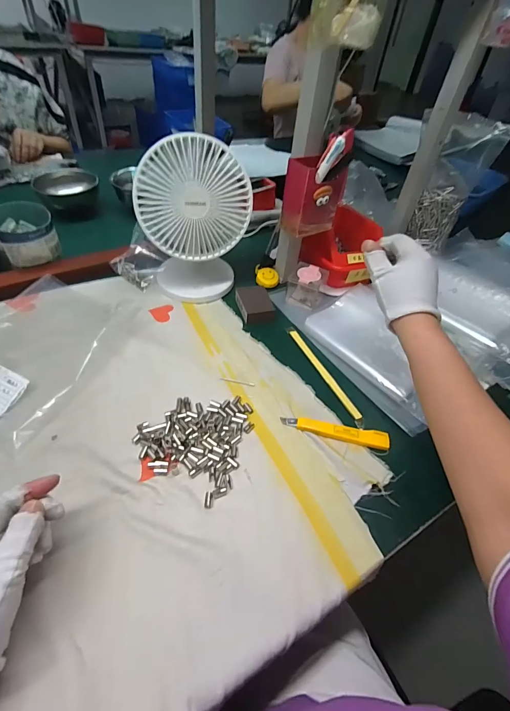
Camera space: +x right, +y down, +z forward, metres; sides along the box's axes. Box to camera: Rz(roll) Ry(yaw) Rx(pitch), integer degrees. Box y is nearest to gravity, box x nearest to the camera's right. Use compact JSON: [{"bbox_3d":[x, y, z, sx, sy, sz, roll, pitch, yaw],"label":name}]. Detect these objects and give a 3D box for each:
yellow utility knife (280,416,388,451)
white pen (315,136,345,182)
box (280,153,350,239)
[{"bbox_3d":[0.099,0.094,0.426,0.129,0.011,0.022,10,47,2],"label":"yellow utility knife"},{"bbox_3d":[0.099,-0.262,0.464,0.016,0.059,0.010,13,43,-25],"label":"white pen"},{"bbox_3d":[0.085,-0.239,0.516,0.084,0.096,0.049,-21,54,-24],"label":"box"}]

